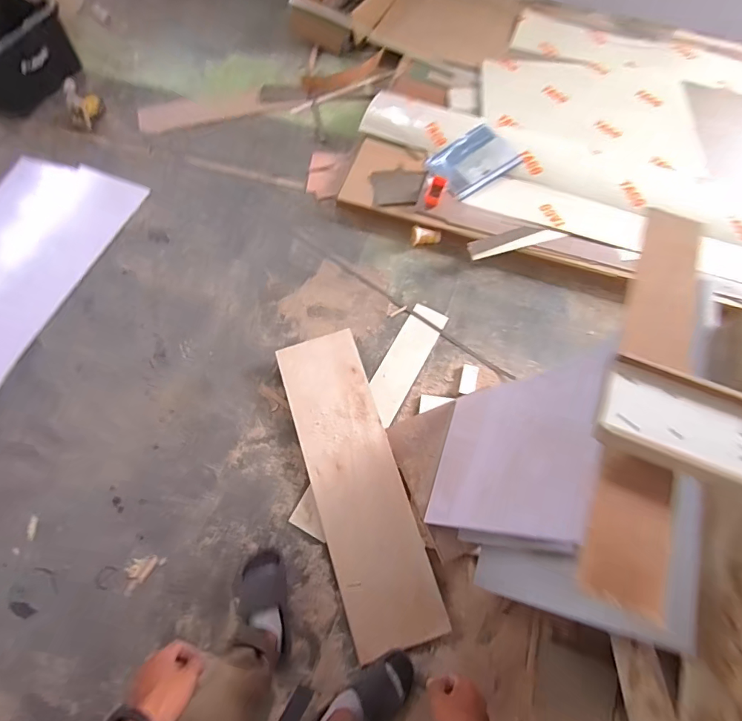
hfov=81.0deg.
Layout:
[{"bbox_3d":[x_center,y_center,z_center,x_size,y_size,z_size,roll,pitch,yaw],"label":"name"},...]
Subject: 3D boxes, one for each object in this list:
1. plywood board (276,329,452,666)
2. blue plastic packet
[{"bbox_3d":[-0.047,0.331,1.233,0.250,0.025,0.855,-19,72,0],"label":"plywood board"},{"bbox_3d":[0.385,-0.762,1.645,0.296,0.026,0.225,-33,70,-11],"label":"blue plastic packet"}]

